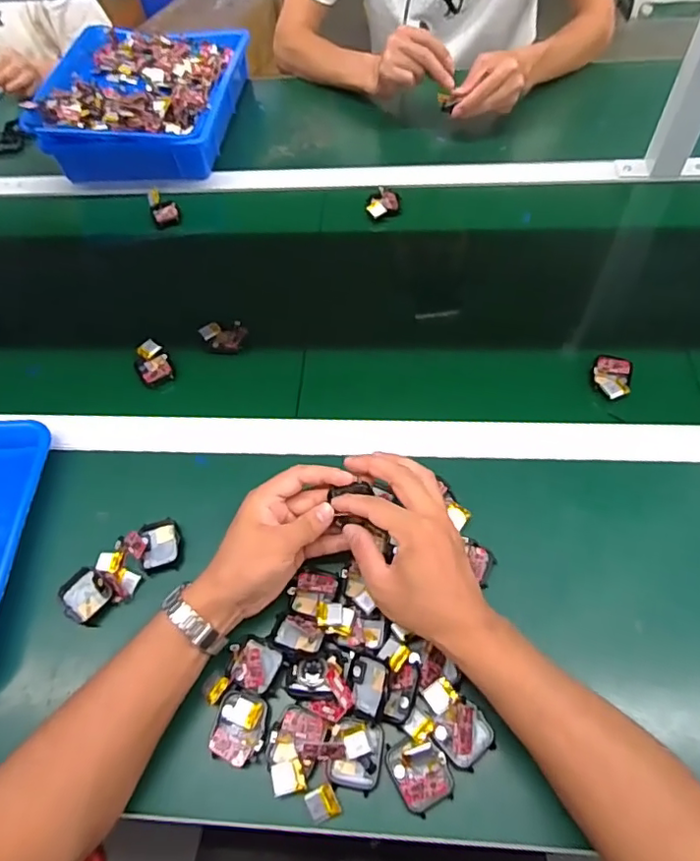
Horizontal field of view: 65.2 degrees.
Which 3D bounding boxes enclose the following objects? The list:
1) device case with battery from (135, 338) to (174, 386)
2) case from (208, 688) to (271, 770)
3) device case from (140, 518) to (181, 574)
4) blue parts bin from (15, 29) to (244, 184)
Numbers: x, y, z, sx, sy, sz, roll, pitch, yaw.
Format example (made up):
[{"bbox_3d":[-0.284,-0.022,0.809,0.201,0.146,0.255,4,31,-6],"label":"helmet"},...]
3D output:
[{"bbox_3d":[-0.221,-0.075,0.611,0.037,0.016,0.053,-29,59,-13],"label":"device case with battery"},{"bbox_3d":[-0.083,0.223,0.410,0.039,0.008,0.047,8,58,10],"label":"case"},{"bbox_3d":[-0.169,0.103,0.493,0.034,0.013,0.045,-15,57,-5],"label":"device case"},{"bbox_3d":[-0.317,-0.528,0.865,0.260,0.090,0.328,2,57,6],"label":"blue parts bin"}]

